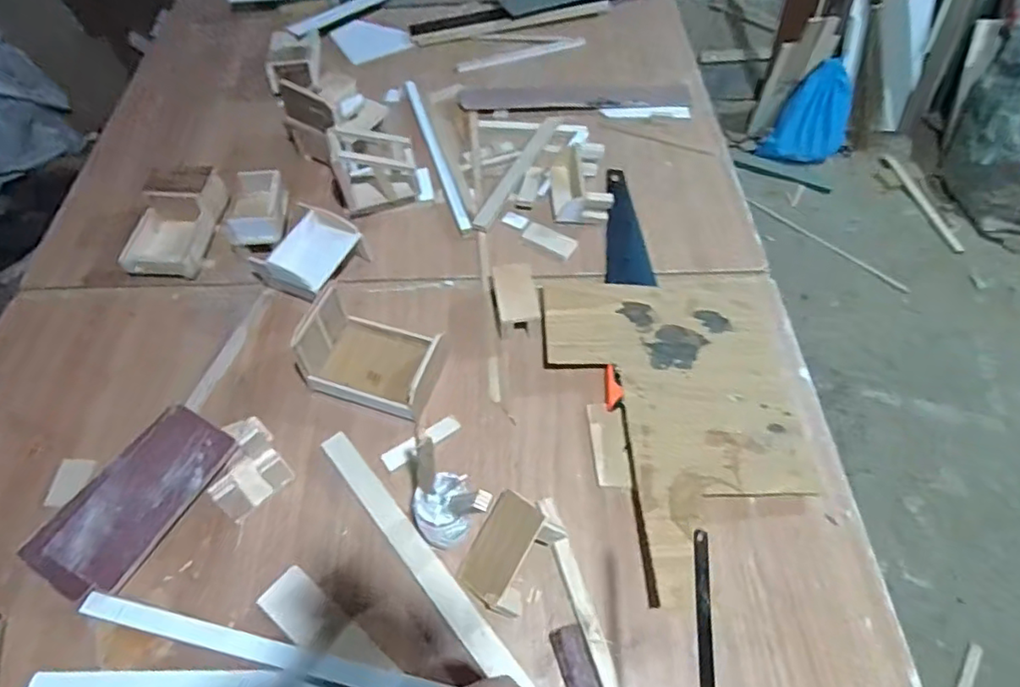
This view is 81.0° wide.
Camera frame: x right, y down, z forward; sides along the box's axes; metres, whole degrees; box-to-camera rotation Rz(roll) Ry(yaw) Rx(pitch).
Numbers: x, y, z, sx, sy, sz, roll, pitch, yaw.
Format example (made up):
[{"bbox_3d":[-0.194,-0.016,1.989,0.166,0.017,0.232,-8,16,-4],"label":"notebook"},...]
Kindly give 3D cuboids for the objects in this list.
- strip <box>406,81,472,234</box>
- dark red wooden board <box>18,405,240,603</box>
[{"bbox_3d":[-0.143,-0.372,1.127,0.025,0.009,0.451,-16,59,-9],"label":"strip"},{"bbox_3d":[-0.451,0.186,0.719,0.109,0.023,0.227,37,65,-7],"label":"dark red wooden board"}]

